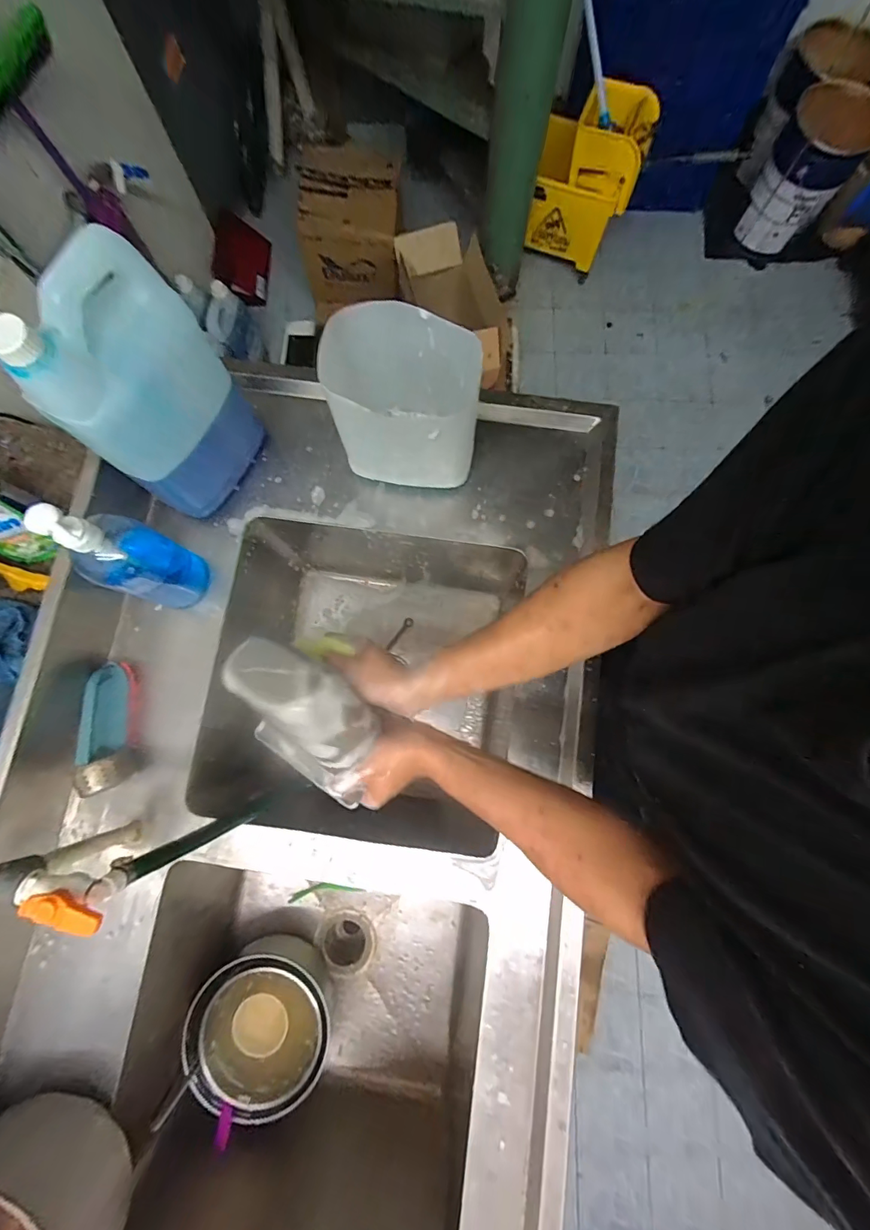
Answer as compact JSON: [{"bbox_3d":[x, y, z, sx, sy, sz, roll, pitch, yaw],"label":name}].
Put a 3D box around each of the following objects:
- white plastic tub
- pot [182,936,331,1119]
[{"bbox_3d":[-0.046,-0.278,0.607,0.207,0.218,0.127,3,79,0],"label":"white plastic tub"},{"bbox_3d":[-0.299,0.709,0.780,0.220,0.139,0.216,0,79,0],"label":"pot"}]

